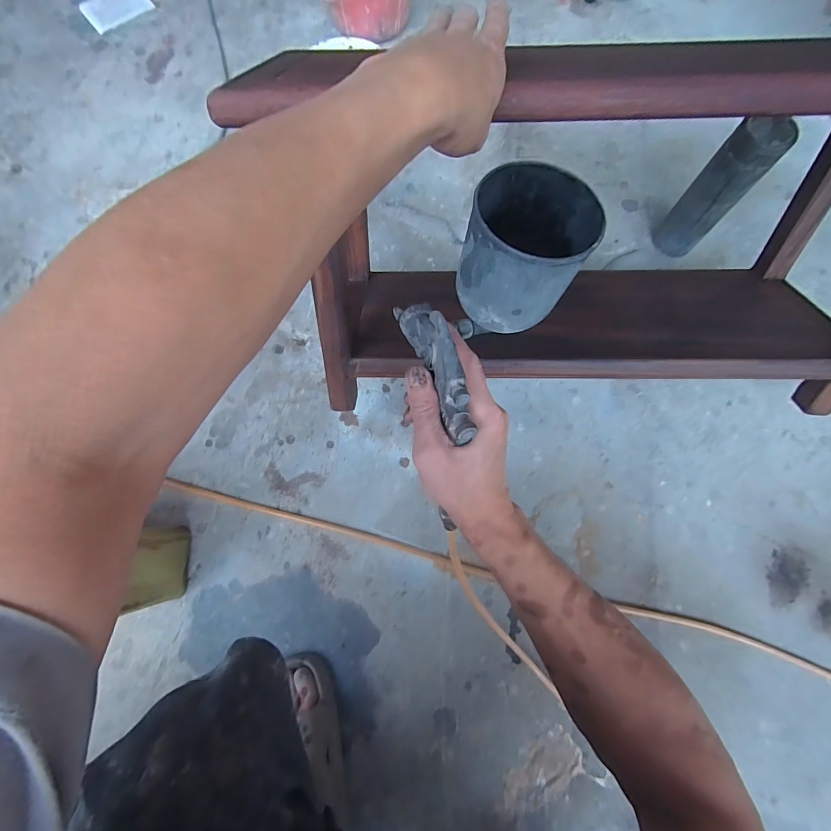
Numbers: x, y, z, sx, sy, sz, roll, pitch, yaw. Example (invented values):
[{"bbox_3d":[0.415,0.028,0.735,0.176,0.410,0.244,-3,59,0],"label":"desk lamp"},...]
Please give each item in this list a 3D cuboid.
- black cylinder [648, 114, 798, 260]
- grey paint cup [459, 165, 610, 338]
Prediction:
[{"bbox_3d":[0.448,-0.330,0.597,0.070,0.210,0.054,11,77,4],"label":"black cylinder"},{"bbox_3d":[0.070,-0.112,0.260,0.078,0.068,0.085,0,76,1],"label":"grey paint cup"}]

